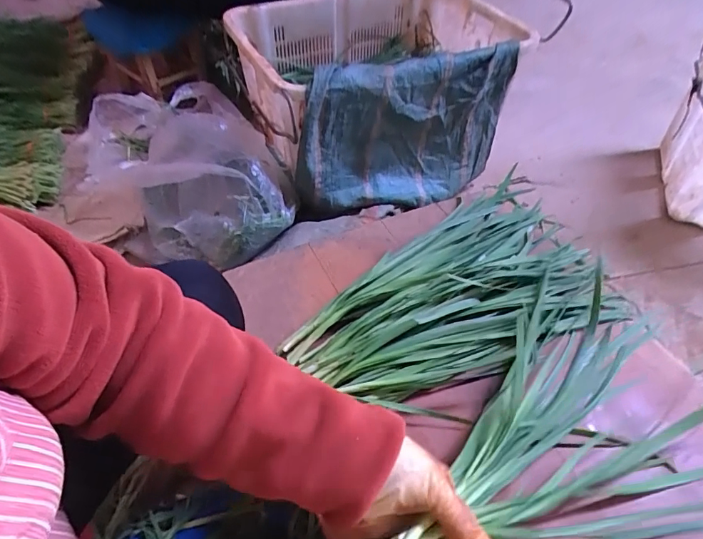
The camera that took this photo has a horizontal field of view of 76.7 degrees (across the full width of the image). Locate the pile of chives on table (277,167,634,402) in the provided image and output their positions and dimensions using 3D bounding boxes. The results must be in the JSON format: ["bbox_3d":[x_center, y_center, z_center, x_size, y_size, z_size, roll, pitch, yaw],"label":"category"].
[{"bbox_3d":[0.115,0.016,0.536,0.408,0.047,0.235,-19,51,-16],"label":"pile of chives on table"}]

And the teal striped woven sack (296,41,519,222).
[{"bbox_3d":[0.131,-0.300,1.019,0.529,0.344,0.080,-18,52,-16],"label":"teal striped woven sack"}]

